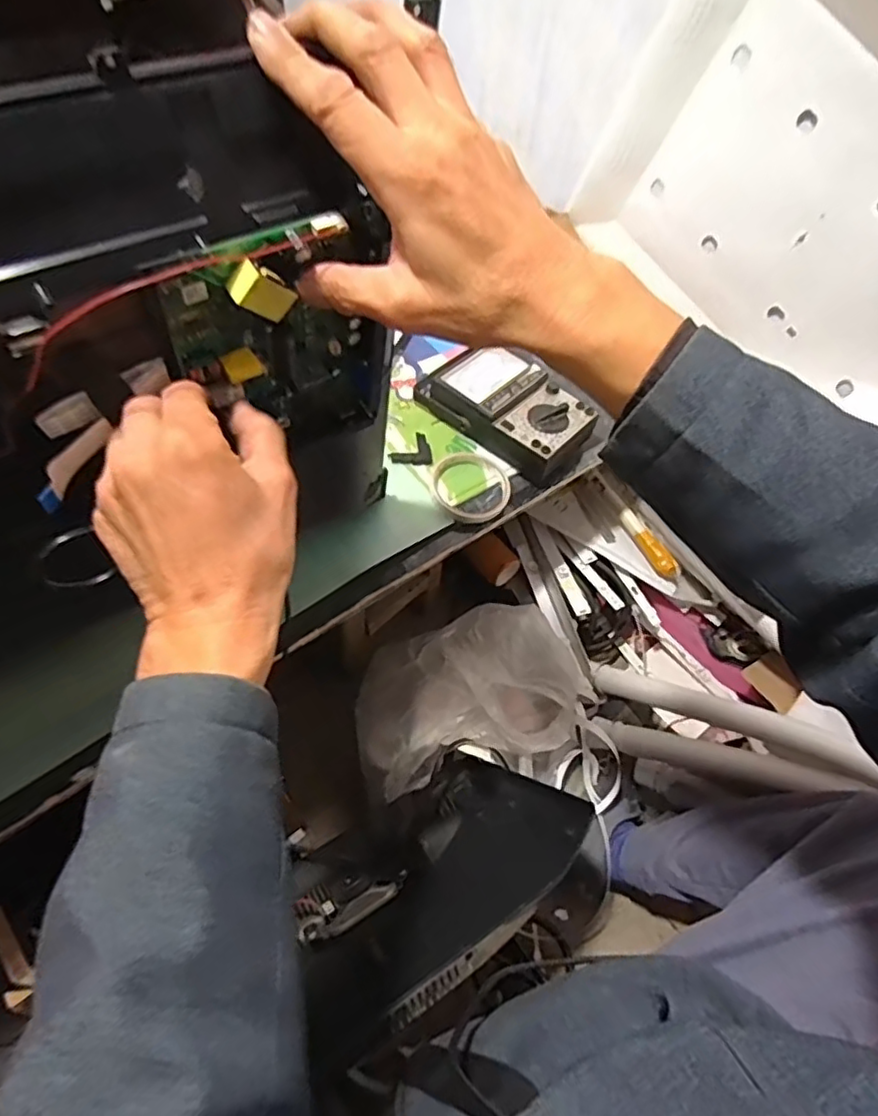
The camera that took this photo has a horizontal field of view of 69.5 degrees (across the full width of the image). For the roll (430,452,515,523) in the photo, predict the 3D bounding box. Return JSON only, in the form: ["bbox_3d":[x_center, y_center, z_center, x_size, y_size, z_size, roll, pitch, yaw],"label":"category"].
[{"bbox_3d":[0.035,-0.076,0.674,0.085,0.021,0.081,3,54,-4],"label":"roll"}]

